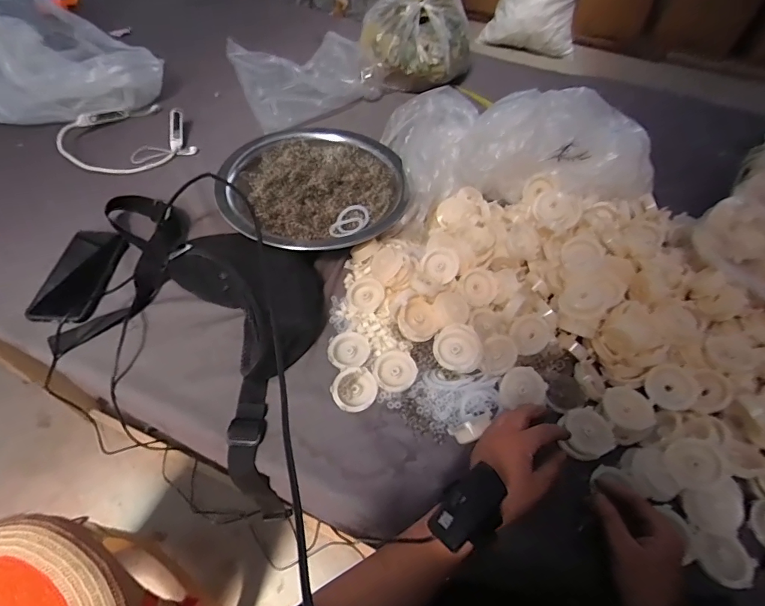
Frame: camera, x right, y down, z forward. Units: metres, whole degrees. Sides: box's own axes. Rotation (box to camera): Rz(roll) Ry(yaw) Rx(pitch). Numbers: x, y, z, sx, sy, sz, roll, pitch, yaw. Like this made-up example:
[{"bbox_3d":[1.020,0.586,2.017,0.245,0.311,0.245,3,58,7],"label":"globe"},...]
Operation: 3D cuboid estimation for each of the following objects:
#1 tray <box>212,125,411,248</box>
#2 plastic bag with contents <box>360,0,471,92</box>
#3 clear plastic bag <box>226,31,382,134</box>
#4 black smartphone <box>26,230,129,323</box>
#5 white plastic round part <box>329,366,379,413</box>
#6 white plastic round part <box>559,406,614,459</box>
[{"bbox_3d":[-0.110,-0.181,0.706,0.291,0.060,0.285,-20,56,-18],"label":"tray"},{"bbox_3d":[0.085,-0.607,0.973,0.256,0.153,0.195,0,52,-4],"label":"plastic bag with contents"},{"bbox_3d":[-0.163,-0.496,0.943,0.288,0.087,0.219,-27,59,-23],"label":"clear plastic bag"},{"bbox_3d":[-0.427,-0.042,0.608,0.082,0.006,0.161,2,52,-2],"label":"black smartphone"},{"bbox_3d":[-0.033,0.105,0.521,0.052,0.018,0.053,2,52,-2],"label":"white plastic round part"},{"bbox_3d":[0.233,0.148,0.489,0.054,0.018,0.053,2,52,-2],"label":"white plastic round part"}]

